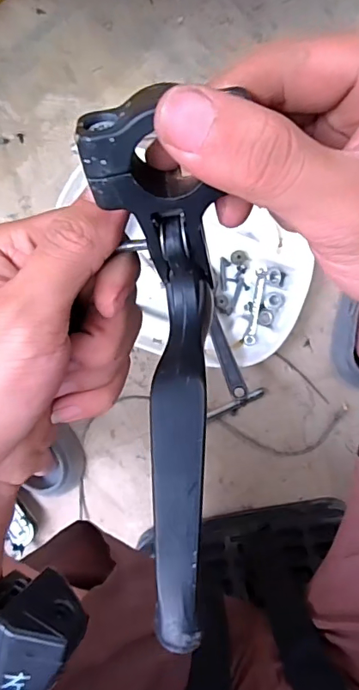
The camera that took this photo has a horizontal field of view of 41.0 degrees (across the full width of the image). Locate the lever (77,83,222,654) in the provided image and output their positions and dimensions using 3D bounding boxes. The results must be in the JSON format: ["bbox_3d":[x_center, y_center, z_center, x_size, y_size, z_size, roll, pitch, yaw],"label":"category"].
[{"bbox_3d":[-0.004,0.005,0.151,0.033,0.053,0.153,-5,85,2],"label":"lever"}]

